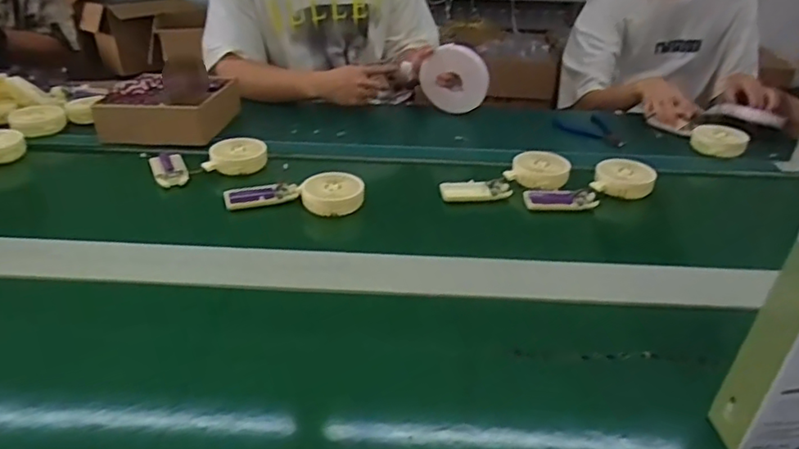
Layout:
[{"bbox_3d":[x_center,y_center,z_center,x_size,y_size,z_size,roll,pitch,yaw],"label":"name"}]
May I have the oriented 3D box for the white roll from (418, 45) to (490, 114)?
[{"bbox_3d":[0.110,-0.292,1.189,0.142,0.124,0.028,19,35,21],"label":"white roll"}]

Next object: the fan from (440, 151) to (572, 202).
[{"bbox_3d":[0.175,-0.076,0.941,0.215,0.041,0.068,-11,35,-23],"label":"fan"}]

